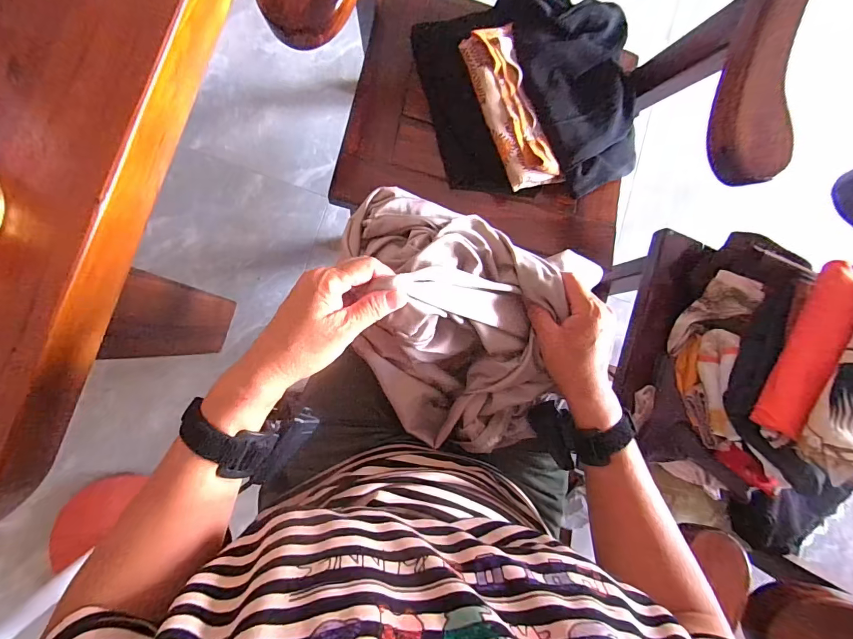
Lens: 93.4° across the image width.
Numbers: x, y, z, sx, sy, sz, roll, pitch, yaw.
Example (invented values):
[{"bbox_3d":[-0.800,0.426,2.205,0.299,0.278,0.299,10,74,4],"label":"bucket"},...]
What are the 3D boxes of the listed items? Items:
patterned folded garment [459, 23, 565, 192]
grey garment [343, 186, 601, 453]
[{"bbox_3d":[0.134,-0.331,0.626,0.094,0.035,0.251,-22,89,-9],"label":"patterned folded garment"},{"bbox_3d":[0.027,0.001,0.394,0.204,0.133,0.249,7,84,-5],"label":"grey garment"}]

